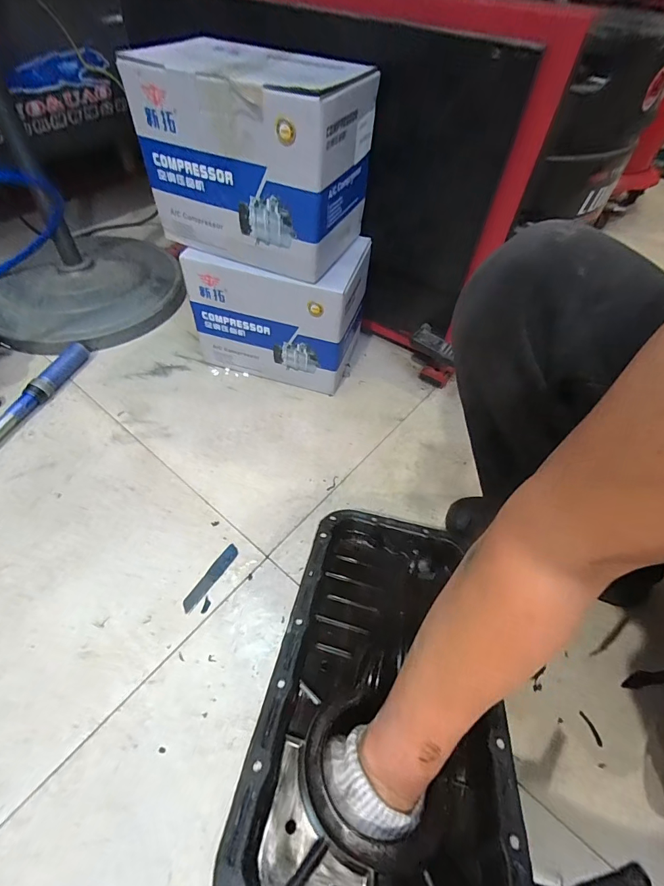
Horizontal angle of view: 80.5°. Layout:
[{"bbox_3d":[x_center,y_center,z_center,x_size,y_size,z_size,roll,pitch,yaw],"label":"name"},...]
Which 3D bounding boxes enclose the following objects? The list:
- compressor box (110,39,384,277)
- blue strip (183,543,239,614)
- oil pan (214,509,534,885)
[{"bbox_3d":[-0.103,-0.416,0.577,0.273,0.212,0.188,20,54,12],"label":"compressor box"},{"bbox_3d":[-0.163,0.179,0.530,0.022,0.004,0.099,28,55,17],"label":"blue strip"},{"bbox_3d":[0.050,0.246,0.397,0.211,0.099,0.389,13,33,4],"label":"oil pan"}]

